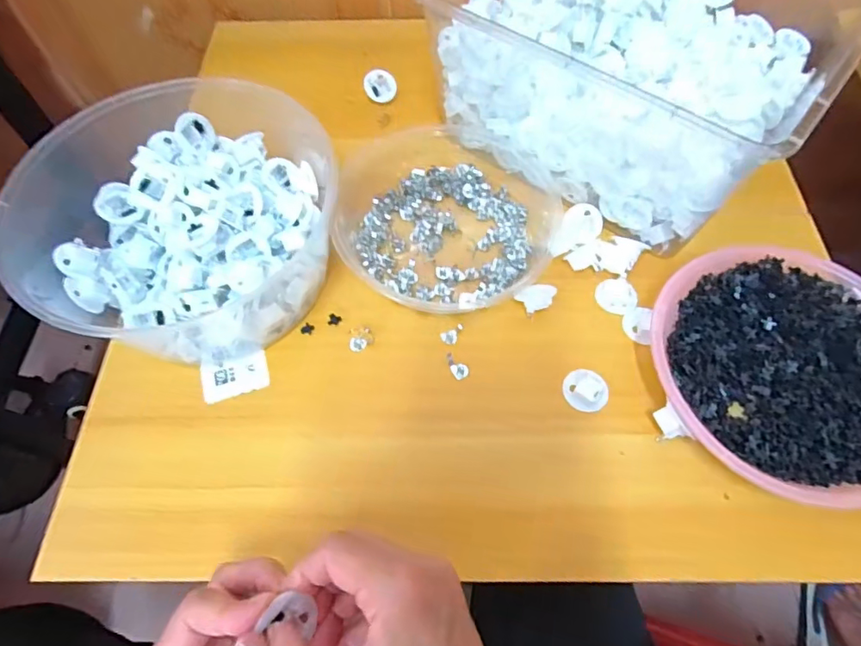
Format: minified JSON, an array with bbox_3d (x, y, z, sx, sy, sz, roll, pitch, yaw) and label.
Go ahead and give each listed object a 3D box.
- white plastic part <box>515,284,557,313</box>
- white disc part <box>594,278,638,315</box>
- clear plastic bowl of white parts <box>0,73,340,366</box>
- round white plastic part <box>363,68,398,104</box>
[{"bbox_3d":[0.086,-0.019,0.420,0.031,0.018,0.019,-14,63,-6],"label":"white plastic part"},{"bbox_3d":[0.153,-0.023,0.426,0.031,0.009,0.028,37,69,18],"label":"white disc part"},{"bbox_3d":[-0.186,-0.086,0.411,0.203,0.101,0.223,-1,63,1],"label":"clear plastic bowl of white parts"},{"bbox_3d":[-0.052,-0.247,0.540,0.035,0.004,0.034,0,90,-17],"label":"round white plastic part"}]

